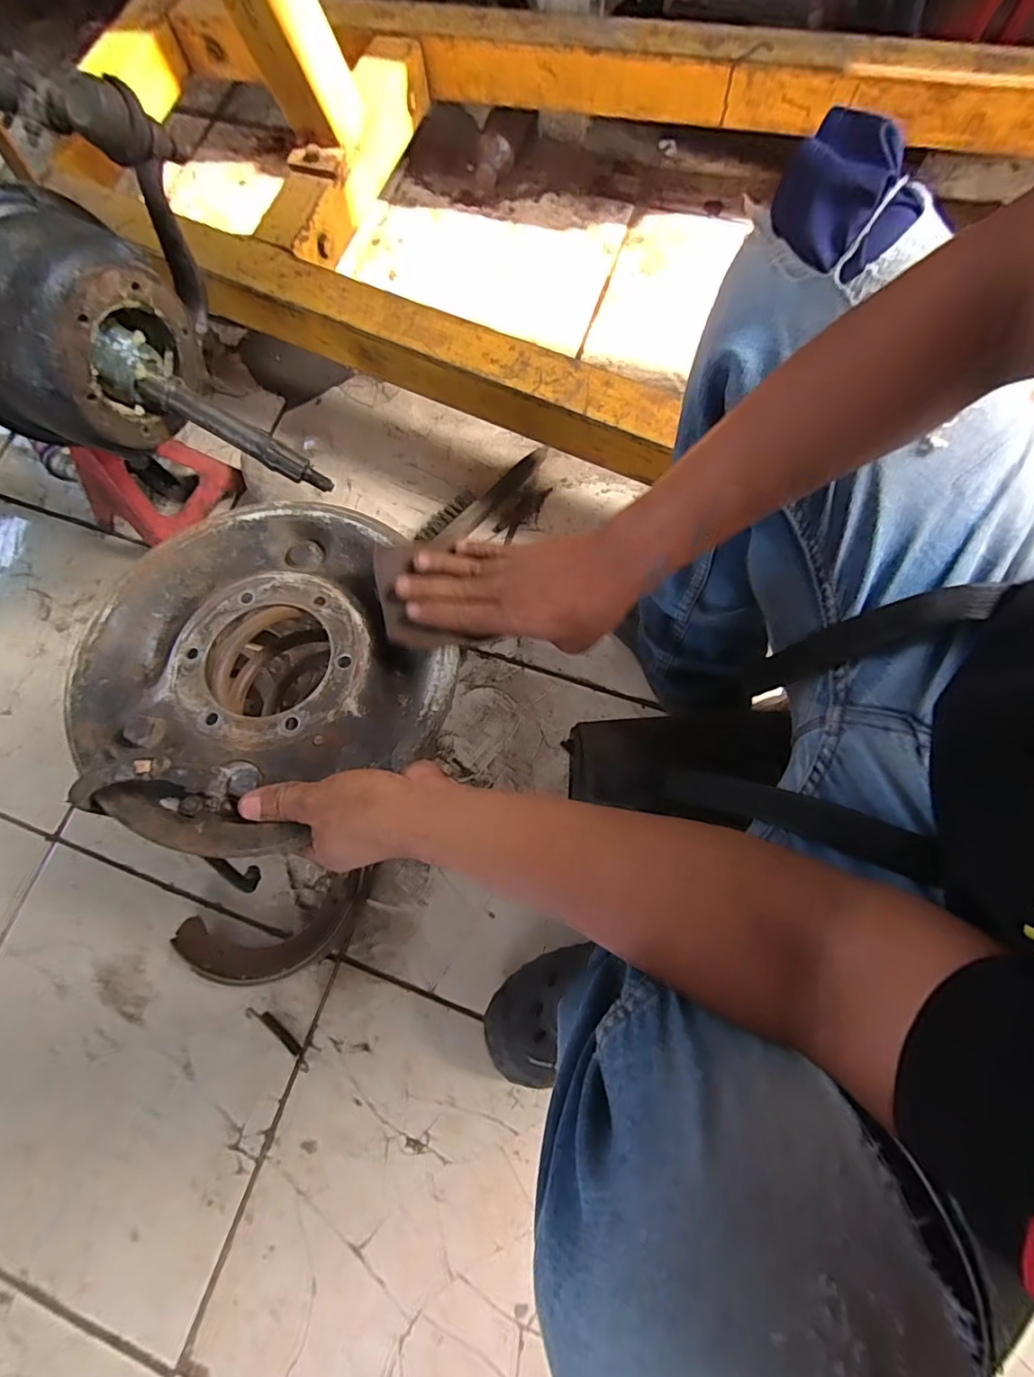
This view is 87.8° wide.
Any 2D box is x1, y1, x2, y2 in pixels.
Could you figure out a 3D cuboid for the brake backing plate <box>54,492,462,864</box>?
[{"bbox_3d":[-0.190,-0.023,0.382,0.244,0.075,0.255,-1,74,2],"label":"brake backing plate"}]

